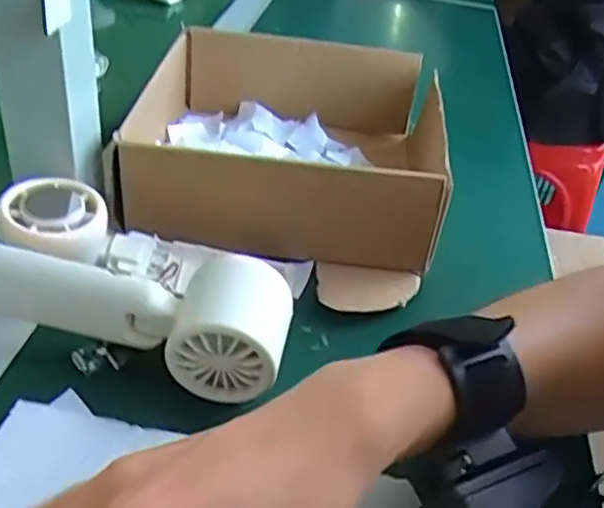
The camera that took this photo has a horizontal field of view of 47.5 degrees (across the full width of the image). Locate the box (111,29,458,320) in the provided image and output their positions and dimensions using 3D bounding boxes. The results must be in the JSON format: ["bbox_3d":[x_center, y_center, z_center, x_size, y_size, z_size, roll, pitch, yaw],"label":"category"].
[{"bbox_3d":[-0.008,-0.073,0.497,0.211,0.086,0.242,10,37,3],"label":"box"}]

